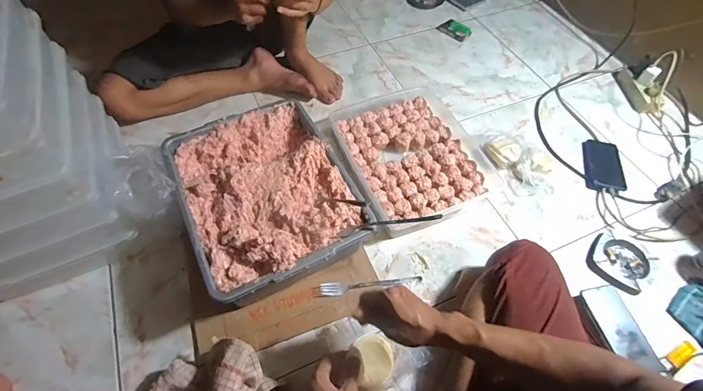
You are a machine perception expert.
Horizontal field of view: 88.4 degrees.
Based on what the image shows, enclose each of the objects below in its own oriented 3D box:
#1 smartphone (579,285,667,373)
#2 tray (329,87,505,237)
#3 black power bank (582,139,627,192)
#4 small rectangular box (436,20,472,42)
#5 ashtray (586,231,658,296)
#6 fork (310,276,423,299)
[{"bbox_3d":[0.482,0.238,0.650,0.061,0.011,0.148,-21,65,8],"label":"smartphone"},{"bbox_3d":[0.132,-0.110,0.869,0.293,0.050,0.387,-18,61,-13],"label":"tray"},{"bbox_3d":[0.619,-0.077,0.886,0.088,0.018,0.162,12,59,5],"label":"black power bank"},{"bbox_3d":[0.338,-0.541,1.180,0.101,0.022,0.063,34,62,19],"label":"small rectangular box"},{"bbox_3d":[0.556,0.137,0.743,0.113,0.024,0.120,39,65,20],"label":"ashtray"},{"bbox_3d":[0.032,0.175,0.697,0.213,0.017,0.026,-4,59,-5],"label":"fork"}]

